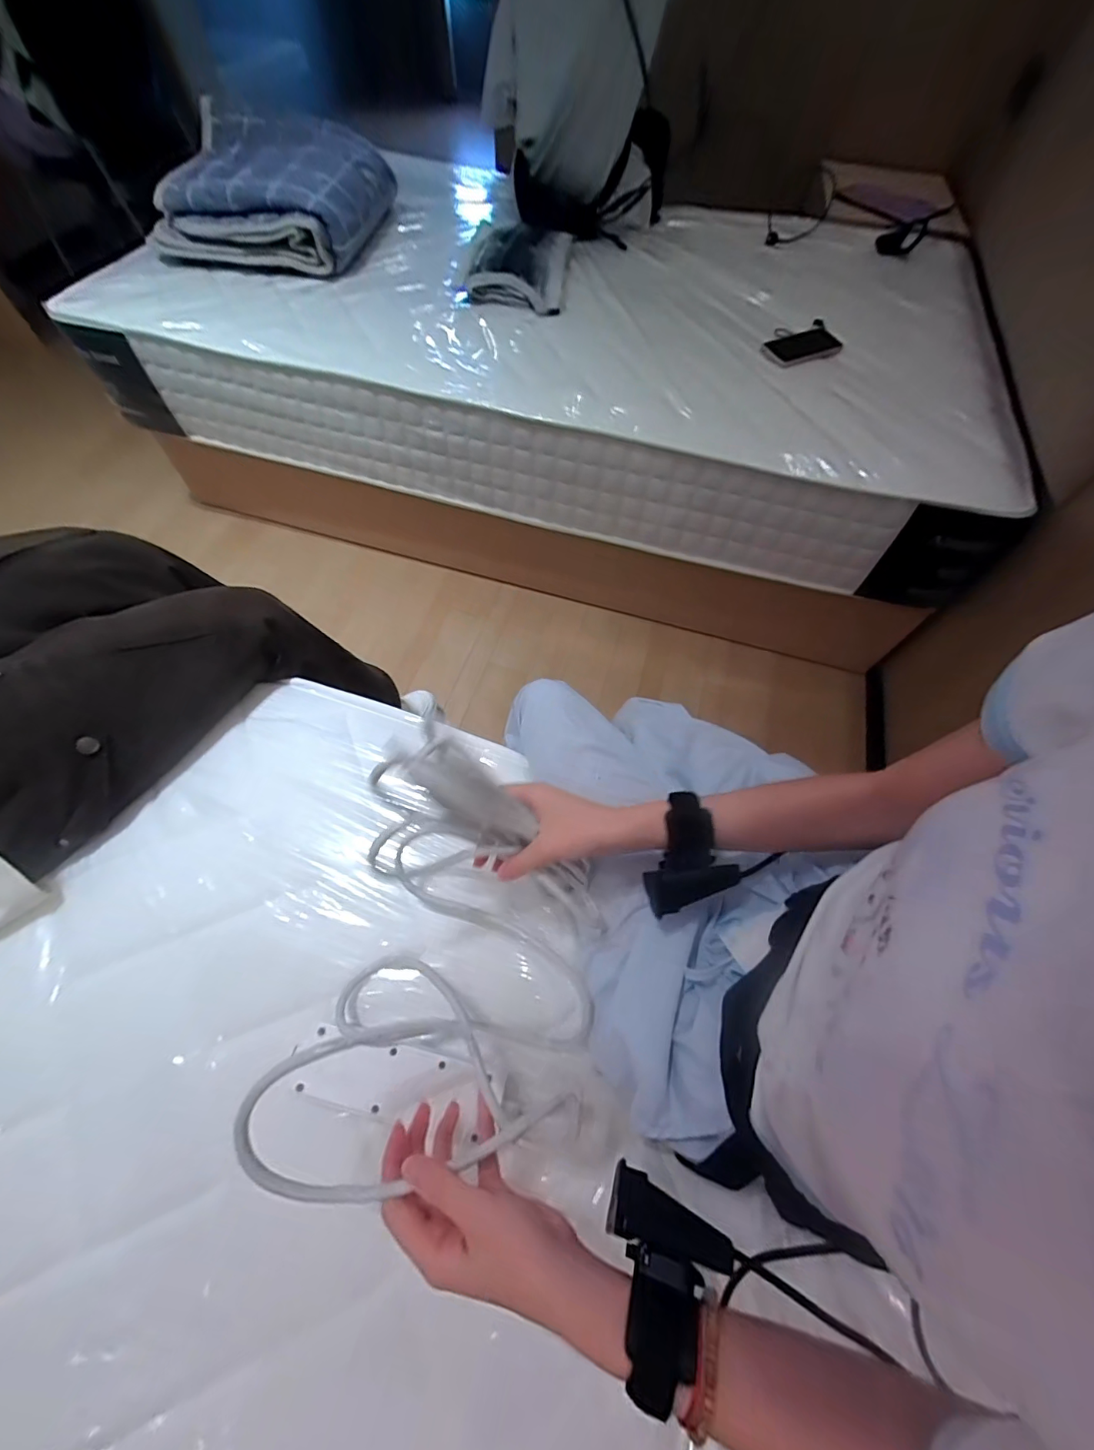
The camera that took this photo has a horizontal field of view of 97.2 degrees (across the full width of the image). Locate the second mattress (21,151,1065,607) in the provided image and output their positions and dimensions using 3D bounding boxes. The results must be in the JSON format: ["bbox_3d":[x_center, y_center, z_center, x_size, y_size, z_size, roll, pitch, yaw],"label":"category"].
[{"bbox_3d":[0.022,-0.916,1.158,1.873,0.267,0.927,16,63,5],"label":"second mattress"}]

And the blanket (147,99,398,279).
[{"bbox_3d":[-0.628,-1.229,1.109,0.435,0.155,0.435,6,63,0],"label":"blanket"}]

